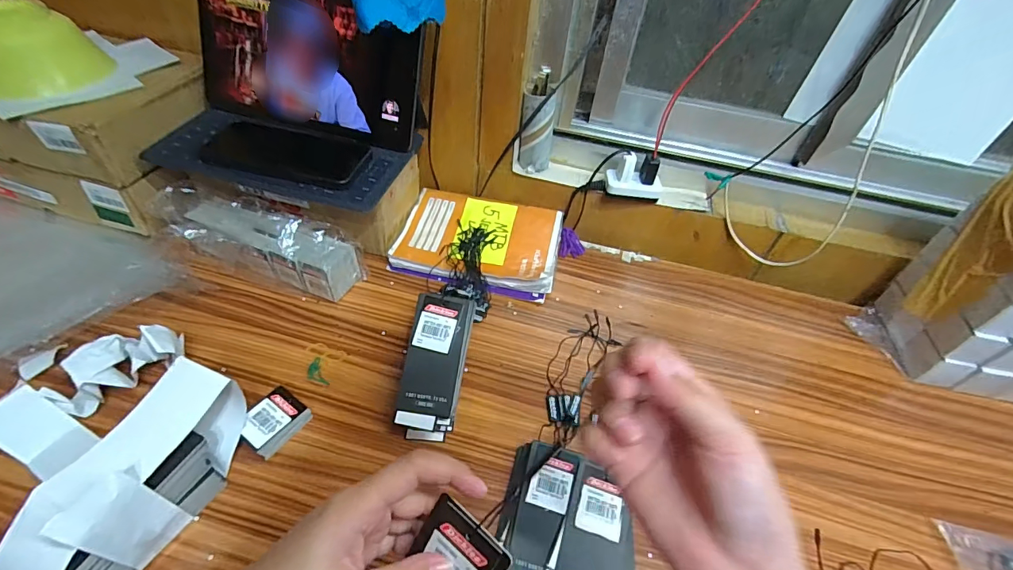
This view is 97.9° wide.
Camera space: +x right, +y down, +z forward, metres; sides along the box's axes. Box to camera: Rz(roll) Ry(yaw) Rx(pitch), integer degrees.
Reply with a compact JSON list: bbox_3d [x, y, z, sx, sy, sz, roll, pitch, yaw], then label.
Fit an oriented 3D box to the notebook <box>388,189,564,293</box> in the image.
[{"bbox_3d":[-0.034,-0.060,0.585,0.205,0.025,0.142,10,48,2],"label":"notebook"}]

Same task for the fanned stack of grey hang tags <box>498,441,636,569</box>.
[{"bbox_3d":[0.049,0.199,0.355,0.103,0.022,0.127,7,48,-1],"label":"fanned stack of grey hang tags"}]

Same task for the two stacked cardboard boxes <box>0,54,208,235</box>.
[{"bbox_3d":[-0.526,-0.197,0.556,0.279,0.141,0.185,13,48,5],"label":"two stacked cardboard boxes"}]

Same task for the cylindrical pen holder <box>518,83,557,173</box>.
[{"bbox_3d":[0.040,-0.199,0.573,0.044,0.096,0.040,9,48,1],"label":"cylindrical pen holder"}]

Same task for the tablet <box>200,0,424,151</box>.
[{"bbox_3d":[-0.230,-0.267,0.511,0.267,0.165,0.014,14,24,3],"label":"tablet"}]

